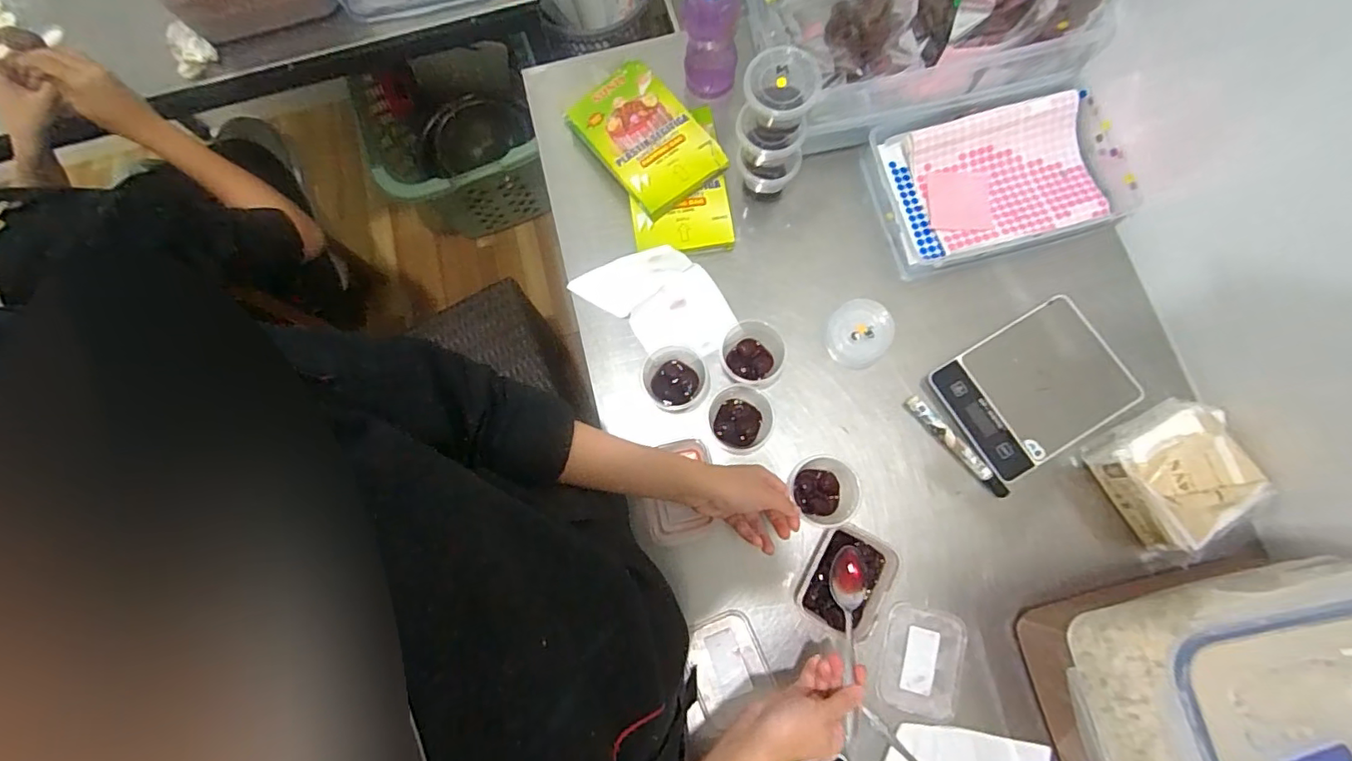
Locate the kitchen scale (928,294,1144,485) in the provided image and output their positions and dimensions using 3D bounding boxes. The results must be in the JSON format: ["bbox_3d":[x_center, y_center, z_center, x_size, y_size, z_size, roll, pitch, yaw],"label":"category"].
[{"bbox_3d":[0.406,0.008,0.647,0.192,0.019,0.144,-29,79,-5],"label":"kitchen scale"}]

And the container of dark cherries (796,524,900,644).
[{"bbox_3d":[0.179,0.210,0.603,0.077,0.053,0.102,26,79,7],"label":"container of dark cherries"}]

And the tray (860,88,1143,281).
[{"bbox_3d":[0.386,-0.246,0.696,0.277,0.051,0.186,-13,77,-2],"label":"tray"}]

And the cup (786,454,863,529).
[{"bbox_3d":[0.168,0.119,0.628,0.073,0.045,0.074,0,77,1],"label":"cup"}]

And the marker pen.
[{"bbox_3d":[0.319,0.075,0.650,0.017,0.009,0.144,-41,80,-8],"label":"marker pen"}]

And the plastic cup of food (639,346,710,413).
[{"bbox_3d":[0.001,-0.001,0.678,0.078,0.032,0.075,-23,78,-4],"label":"plastic cup of food"}]

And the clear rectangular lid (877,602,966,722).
[{"bbox_3d":[0.260,0.295,0.600,0.082,0.009,0.106,10,78,3],"label":"clear rectangular lid"}]

